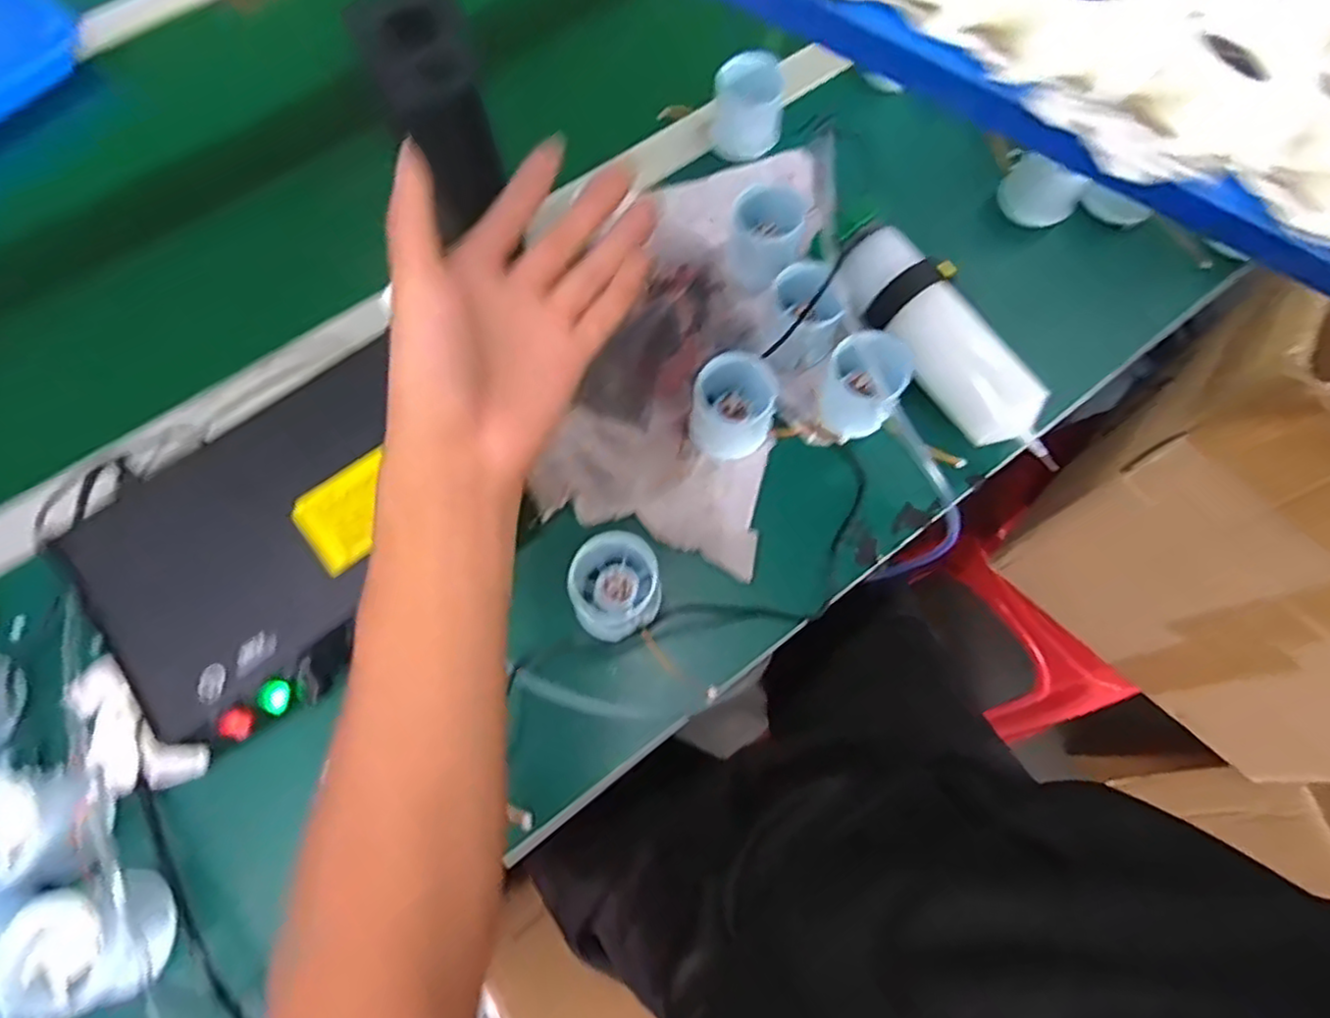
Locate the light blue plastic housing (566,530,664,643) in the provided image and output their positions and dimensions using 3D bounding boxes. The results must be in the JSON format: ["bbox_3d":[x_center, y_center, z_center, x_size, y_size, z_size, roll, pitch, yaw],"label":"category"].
[{"bbox_3d":[-0.031,0.047,0.417,0.056,0.048,0.055,0,69,1],"label":"light blue plastic housing"}]

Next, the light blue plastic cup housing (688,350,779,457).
[{"bbox_3d":[0.046,-0.071,0.457,0.056,0.050,0.048,13,70,6],"label":"light blue plastic cup housing"}]

